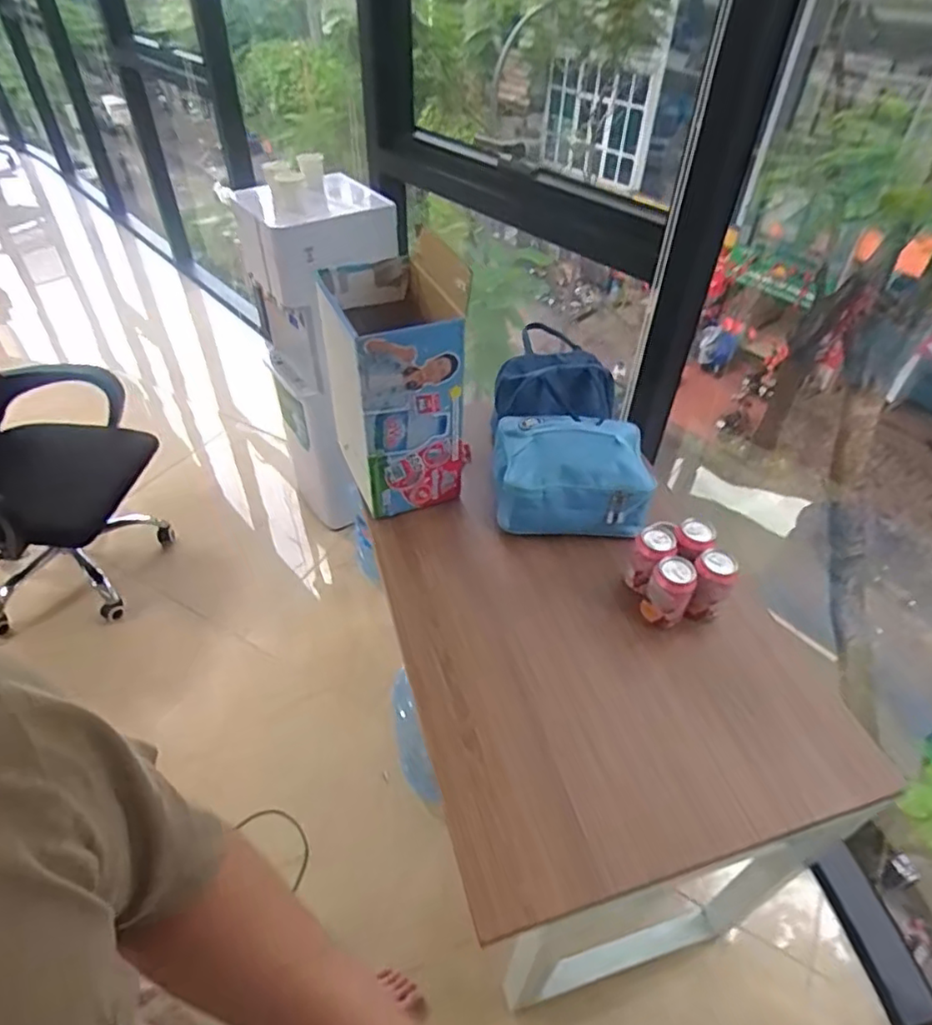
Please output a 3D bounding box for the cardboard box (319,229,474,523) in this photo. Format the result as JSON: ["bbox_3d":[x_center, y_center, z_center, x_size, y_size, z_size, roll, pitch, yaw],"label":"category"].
[{"bbox_3d":[-0.119,-0.227,1.100,0.218,0.347,0.256,-15,46,-16],"label":"cardboard box"}]

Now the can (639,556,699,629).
[{"bbox_3d":[0.313,0.130,0.958,0.061,0.119,0.068,21,47,19],"label":"can"}]

